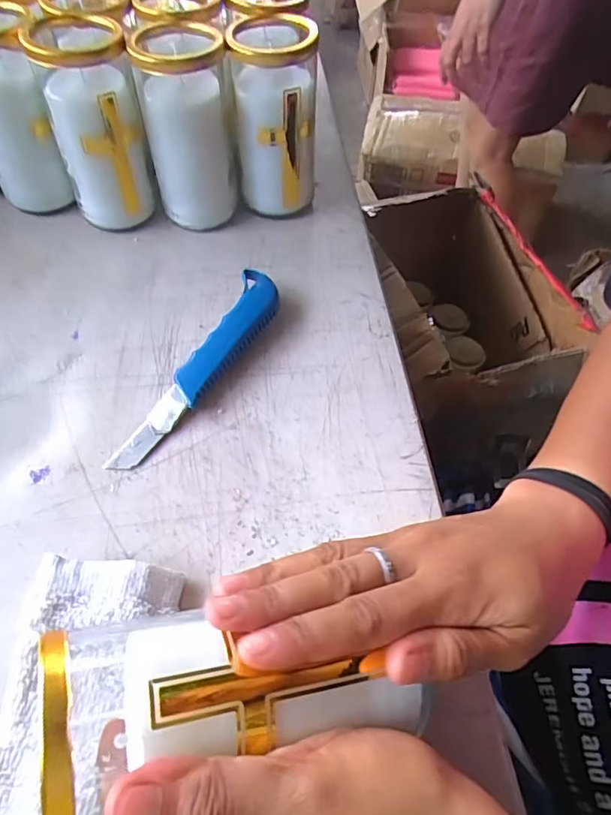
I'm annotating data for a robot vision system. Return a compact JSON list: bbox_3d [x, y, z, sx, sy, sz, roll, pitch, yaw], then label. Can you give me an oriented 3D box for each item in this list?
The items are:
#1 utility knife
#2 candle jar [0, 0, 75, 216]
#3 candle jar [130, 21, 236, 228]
[{"bbox_3d":[-0.068,-0.031,0.361,0.036,0.023,0.177,22,56,13],"label":"utility knife"},{"bbox_3d":[-0.234,-0.235,0.423,0.058,0.138,0.067,-12,55,-11],"label":"candle jar"},{"bbox_3d":[-0.094,-0.220,0.421,0.062,0.134,0.068,1,54,-2],"label":"candle jar"}]

